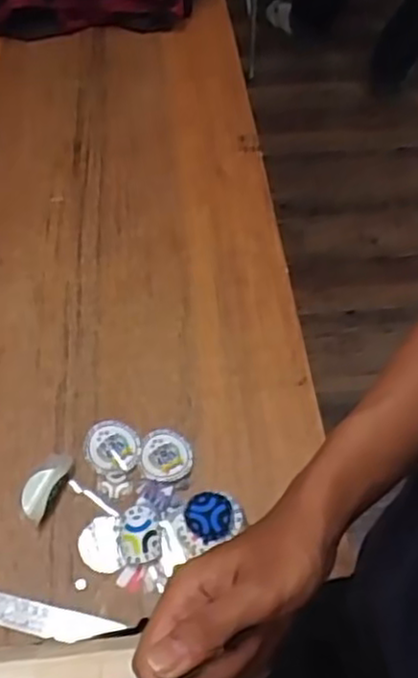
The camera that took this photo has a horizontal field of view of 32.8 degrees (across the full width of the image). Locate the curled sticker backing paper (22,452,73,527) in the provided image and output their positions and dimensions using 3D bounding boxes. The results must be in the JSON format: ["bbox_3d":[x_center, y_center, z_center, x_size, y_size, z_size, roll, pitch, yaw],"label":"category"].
[{"bbox_3d":[-0.176,0.152,0.749,0.039,0.022,0.077,20,59,10],"label":"curled sticker backing paper"}]

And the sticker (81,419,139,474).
[{"bbox_3d":[-0.107,0.117,0.776,0.057,0.006,0.061,1,58,-2],"label":"sticker"}]

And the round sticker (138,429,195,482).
[{"bbox_3d":[-0.048,0.125,0.776,0.057,0.006,0.062,1,58,-2],"label":"round sticker"}]

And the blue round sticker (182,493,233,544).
[{"bbox_3d":[-0.002,0.184,0.746,0.048,0.005,0.050,1,58,-2],"label":"blue round sticker"}]

